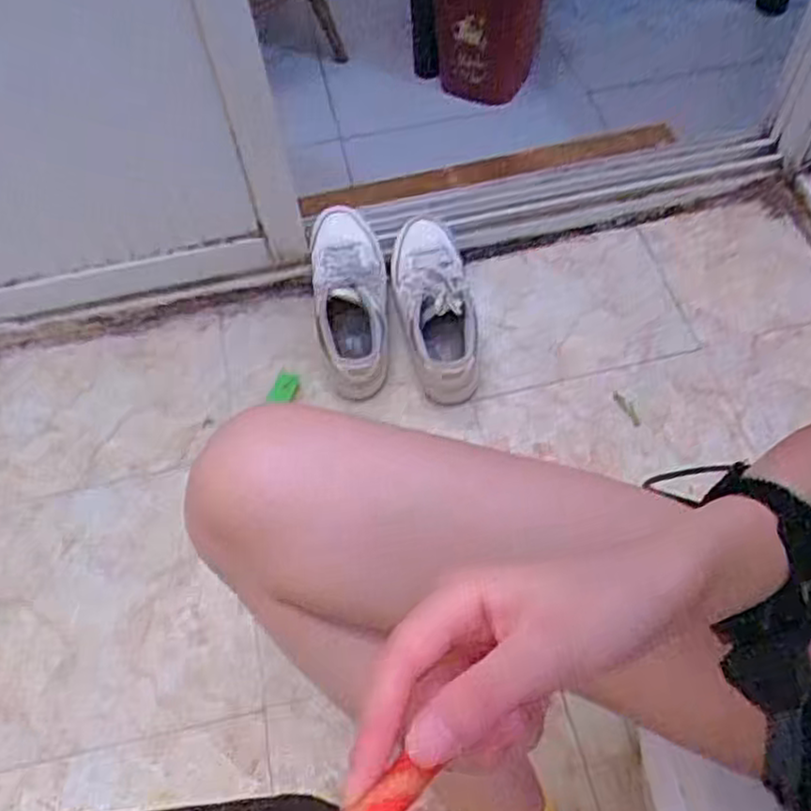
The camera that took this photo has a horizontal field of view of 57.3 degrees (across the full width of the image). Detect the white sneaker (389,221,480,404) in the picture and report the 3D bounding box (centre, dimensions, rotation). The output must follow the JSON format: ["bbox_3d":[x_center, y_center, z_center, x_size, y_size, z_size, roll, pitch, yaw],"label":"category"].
[{"bbox_3d":[0.028,-0.143,0.938,0.083,0.109,0.258,-8,58,-6],"label":"white sneaker"}]

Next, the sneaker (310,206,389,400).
[{"bbox_3d":[-0.071,-0.142,0.950,0.089,0.118,0.247,-2,57,-2],"label":"sneaker"}]

